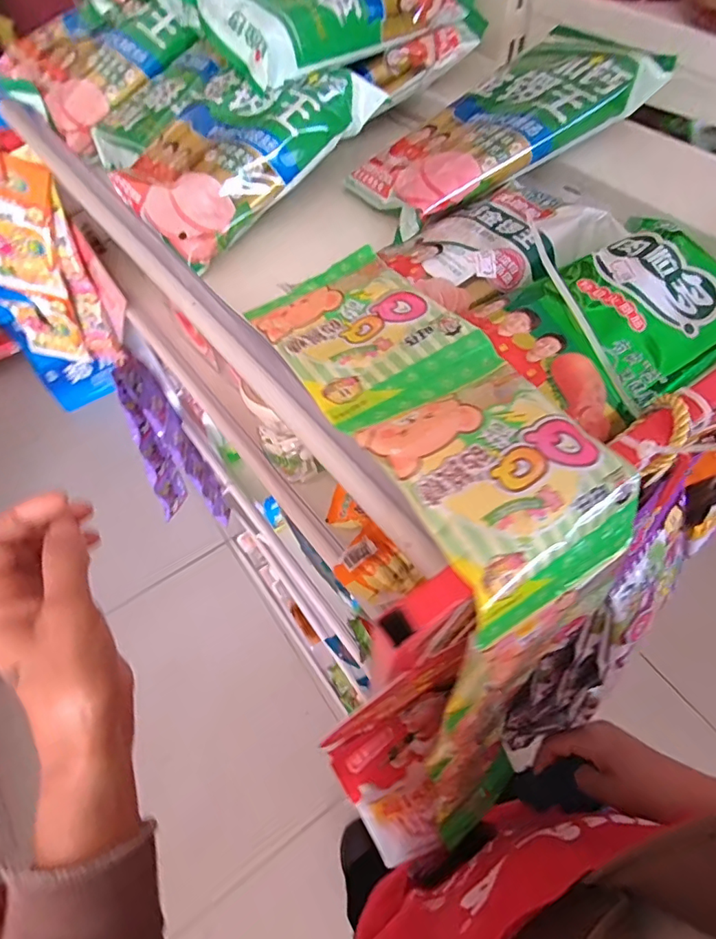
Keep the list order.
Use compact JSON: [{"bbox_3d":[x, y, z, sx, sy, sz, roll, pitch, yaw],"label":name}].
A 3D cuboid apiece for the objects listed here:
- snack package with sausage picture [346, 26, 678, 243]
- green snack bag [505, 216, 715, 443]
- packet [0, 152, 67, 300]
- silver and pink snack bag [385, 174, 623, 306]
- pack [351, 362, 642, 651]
[{"bbox_3d":[0.101,-0.240,0.353,0.202,0.034,0.098,-30,62,1],"label":"snack package with sausage picture"},{"bbox_3d":[0.145,-0.080,0.267,0.147,0.036,0.093,-37,65,-19],"label":"green snack bag"},{"bbox_3d":[-0.412,-0.291,0.595,0.088,0.158,0.017,10,36,-7],"label":"packet"},{"bbox_3d":[0.093,-0.153,0.318,0.156,0.023,0.088,-31,63,-17],"label":"silver and pink snack bag"},{"bbox_3d":[0.060,0.006,0.207,0.084,0.034,0.093,-27,62,-15],"label":"pack"}]

